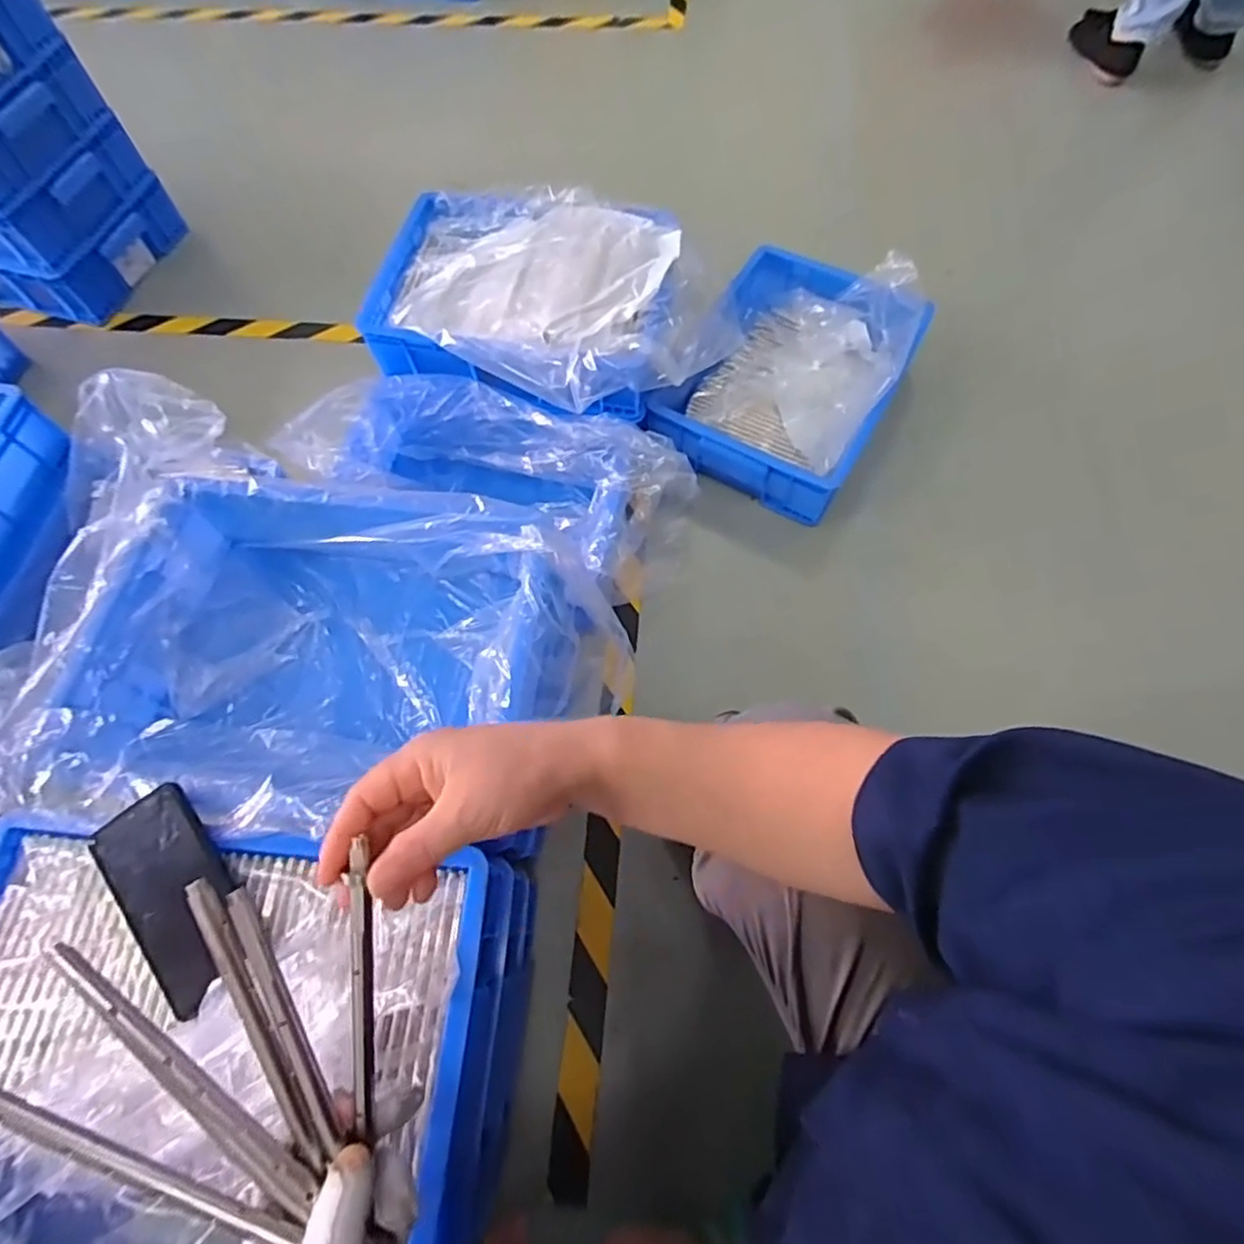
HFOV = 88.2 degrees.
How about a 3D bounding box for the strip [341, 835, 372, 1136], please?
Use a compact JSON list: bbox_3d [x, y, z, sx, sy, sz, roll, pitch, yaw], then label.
[{"bbox_3d":[-0.120,0.171,0.295,0.008,0.008,0.132,0,94,1],"label":"strip"}]

